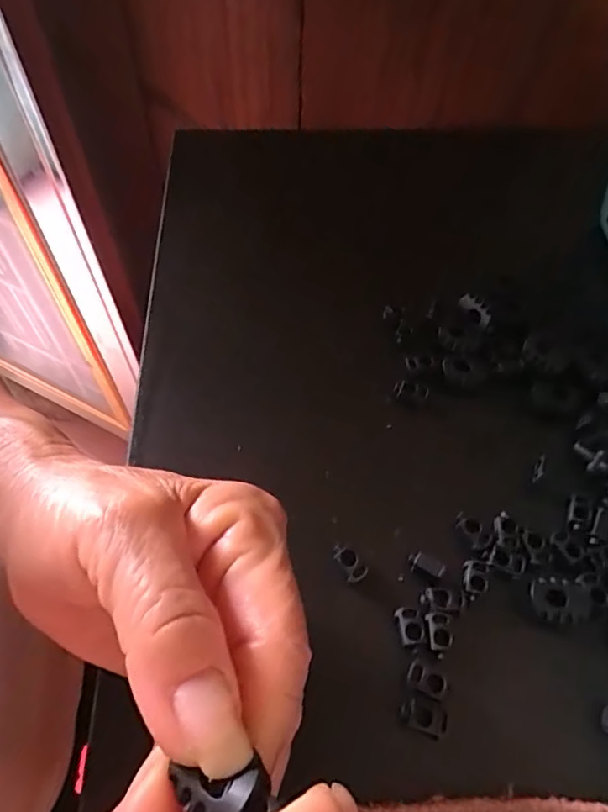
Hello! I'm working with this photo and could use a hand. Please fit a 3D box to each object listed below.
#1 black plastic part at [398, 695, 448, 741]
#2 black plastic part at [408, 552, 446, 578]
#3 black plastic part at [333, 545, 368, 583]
[{"bbox_3d":[0.040,0.103,0.182,0.015,0.004,0.010,20,59,11],"label":"black plastic part"},{"bbox_3d":[0.046,0.061,0.208,0.014,0.005,0.007,18,59,28],"label":"black plastic part"},{"bbox_3d":[0.017,0.060,0.209,0.008,0.004,0.015,-26,62,-17],"label":"black plastic part"}]

